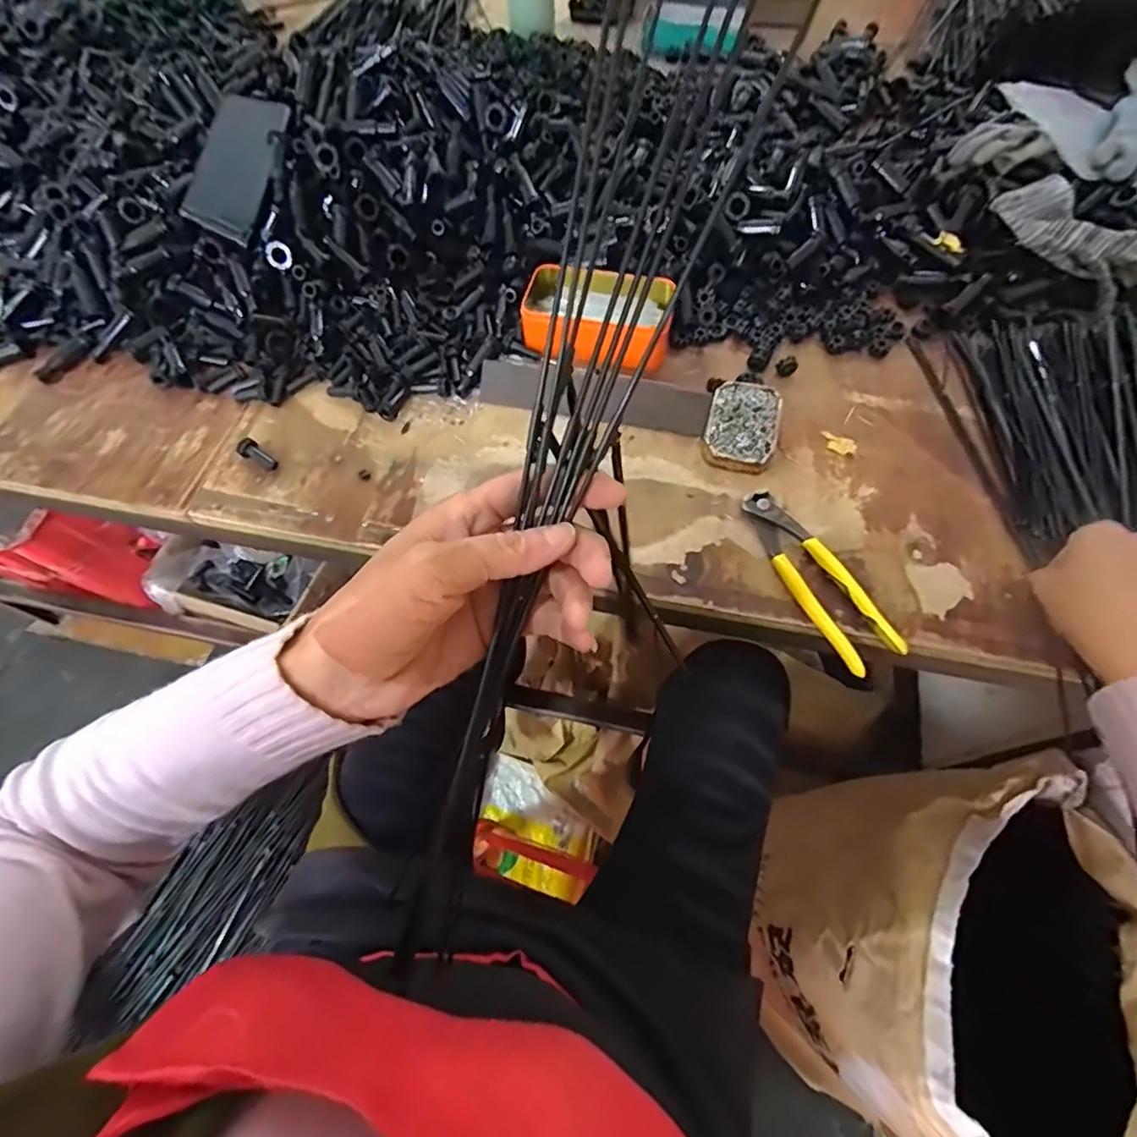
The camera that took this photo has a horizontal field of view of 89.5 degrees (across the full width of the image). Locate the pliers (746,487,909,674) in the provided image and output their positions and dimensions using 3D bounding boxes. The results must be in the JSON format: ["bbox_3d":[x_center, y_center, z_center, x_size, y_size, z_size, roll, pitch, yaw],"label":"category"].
[{"bbox_3d":[0.195,0.004,0.457,0.045,0.014,0.164,-25,66,-10],"label":"pliers"}]

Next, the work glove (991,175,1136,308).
[{"bbox_3d":[0.486,-0.318,0.538,0.063,0.034,0.156,-41,70,-17],"label":"work glove"}]

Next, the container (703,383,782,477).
[{"bbox_3d":[0.156,-0.129,0.518,0.061,0.020,0.086,14,65,8],"label":"container"}]

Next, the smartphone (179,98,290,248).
[{"bbox_3d":[-0.340,-0.412,0.587,0.077,0.014,0.163,14,80,-1],"label":"smartphone"}]

